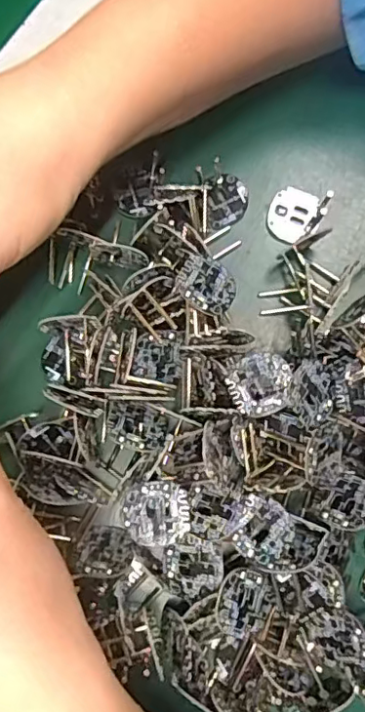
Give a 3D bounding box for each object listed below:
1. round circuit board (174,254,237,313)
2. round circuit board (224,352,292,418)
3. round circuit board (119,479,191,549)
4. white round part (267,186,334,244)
[{"bbox_3d":[0.009,-0.027,0.217,0.024,0.004,0.021,21,69,-18],"label":"round circuit board"},{"bbox_3d":[0.029,0.010,0.208,0.023,0.004,0.022,1,92,15],"label":"round circuit board"},{"bbox_3d":[-0.010,0.056,0.204,0.024,0.004,0.022,-1,79,3],"label":"round circuit board"},{"bbox_3d":[0.050,-0.061,0.247,0.025,0.005,0.023,0,81,0],"label":"white round part"}]

